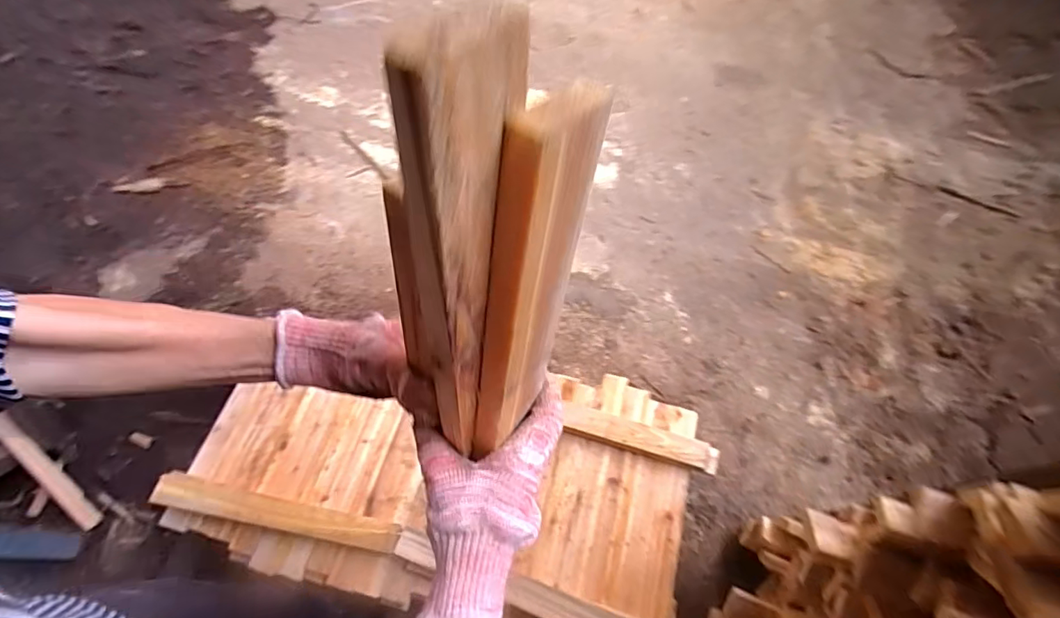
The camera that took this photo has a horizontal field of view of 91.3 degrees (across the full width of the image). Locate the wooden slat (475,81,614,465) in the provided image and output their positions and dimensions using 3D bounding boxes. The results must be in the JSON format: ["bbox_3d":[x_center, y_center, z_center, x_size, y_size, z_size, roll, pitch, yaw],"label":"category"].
[{"bbox_3d":[-0.001,-0.001,0.284,0.020,0.239,0.054,31,49,19],"label":"wooden slat"}]

